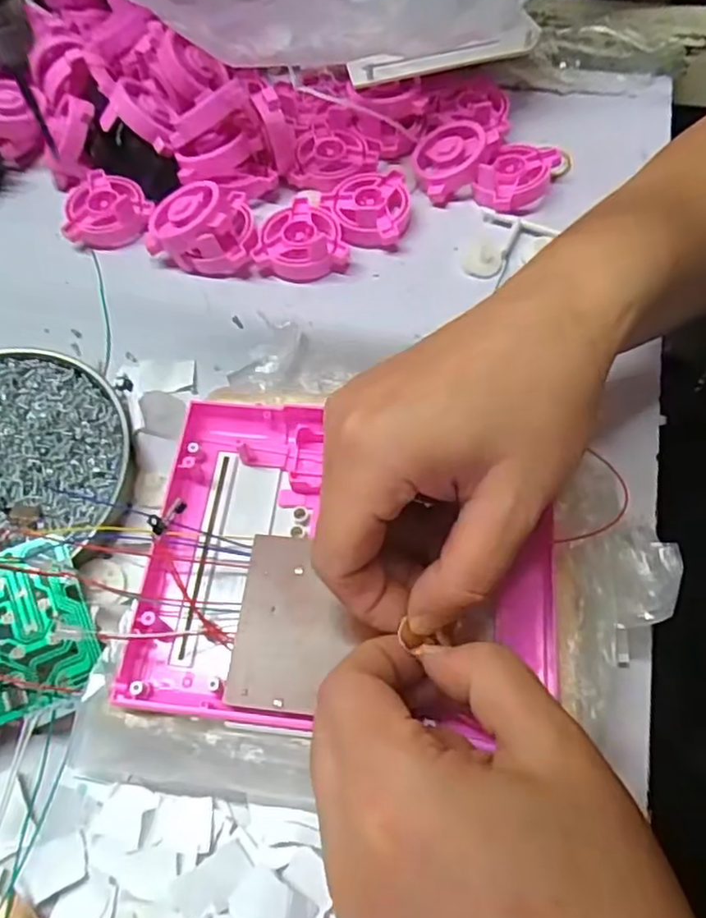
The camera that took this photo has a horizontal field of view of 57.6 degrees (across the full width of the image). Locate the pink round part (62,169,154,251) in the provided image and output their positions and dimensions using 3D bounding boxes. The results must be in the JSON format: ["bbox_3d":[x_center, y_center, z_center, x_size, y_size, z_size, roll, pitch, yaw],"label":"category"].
[{"bbox_3d":[-0.151,-0.157,0.403,0.051,0.025,0.051,-1,63,2],"label":"pink round part"}]

